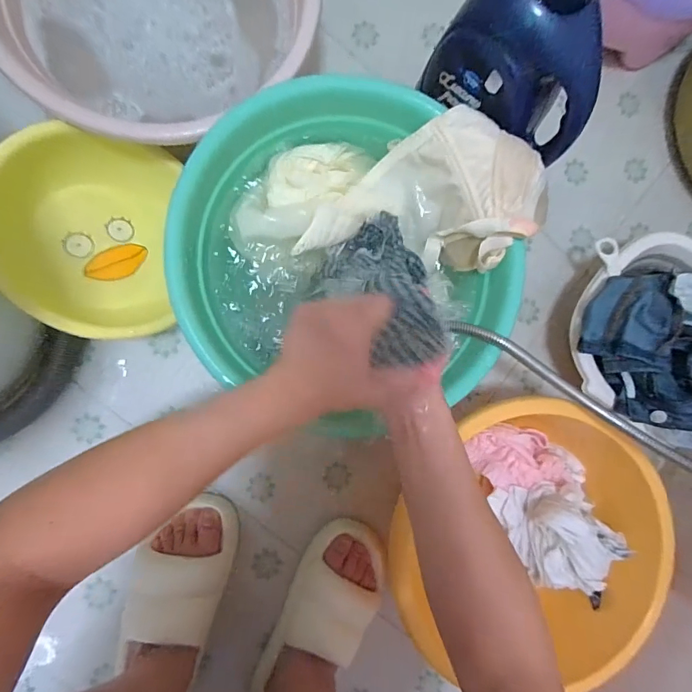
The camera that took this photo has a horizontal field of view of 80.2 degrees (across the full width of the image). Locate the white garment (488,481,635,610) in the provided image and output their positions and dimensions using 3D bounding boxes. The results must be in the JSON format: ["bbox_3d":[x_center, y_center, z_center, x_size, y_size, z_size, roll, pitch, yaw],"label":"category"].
[{"bbox_3d":[0.273,0.250,0.530,0.172,0.082,0.108,37,85,-6],"label":"white garment"}]

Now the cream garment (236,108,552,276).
[{"bbox_3d":[0.048,-0.171,0.497,0.336,0.096,0.153,-3,90,4],"label":"cream garment"}]

